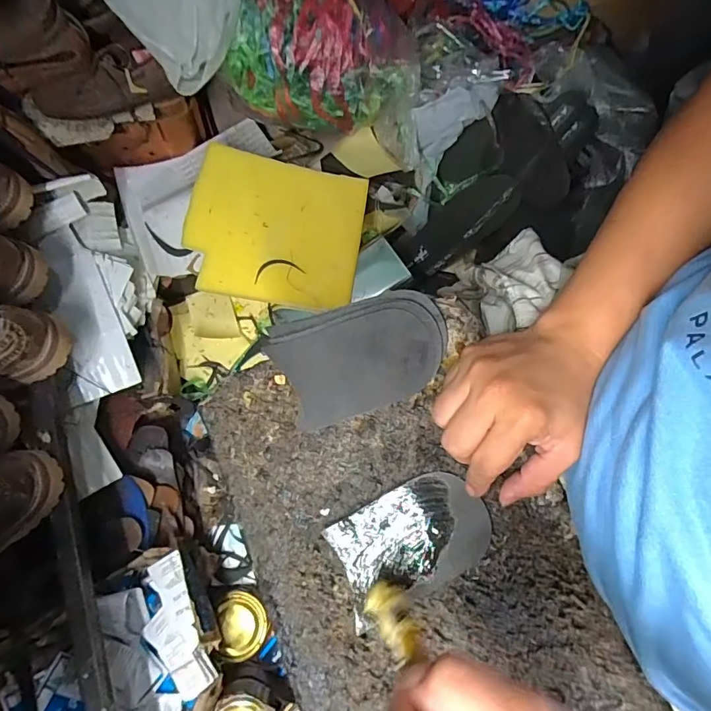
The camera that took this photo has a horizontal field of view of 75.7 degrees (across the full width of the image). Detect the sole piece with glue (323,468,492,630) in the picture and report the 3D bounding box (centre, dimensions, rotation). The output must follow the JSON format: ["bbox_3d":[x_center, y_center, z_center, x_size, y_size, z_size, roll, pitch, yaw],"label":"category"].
[{"bbox_3d":[0.039,0.141,0.347,0.122,0.006,0.075,-33,76,3],"label":"sole piece with glue"}]

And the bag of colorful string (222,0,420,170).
[{"bbox_3d":[-0.032,-0.459,0.705,0.284,0.193,0.182,9,79,1],"label":"bag of colorful string"}]

